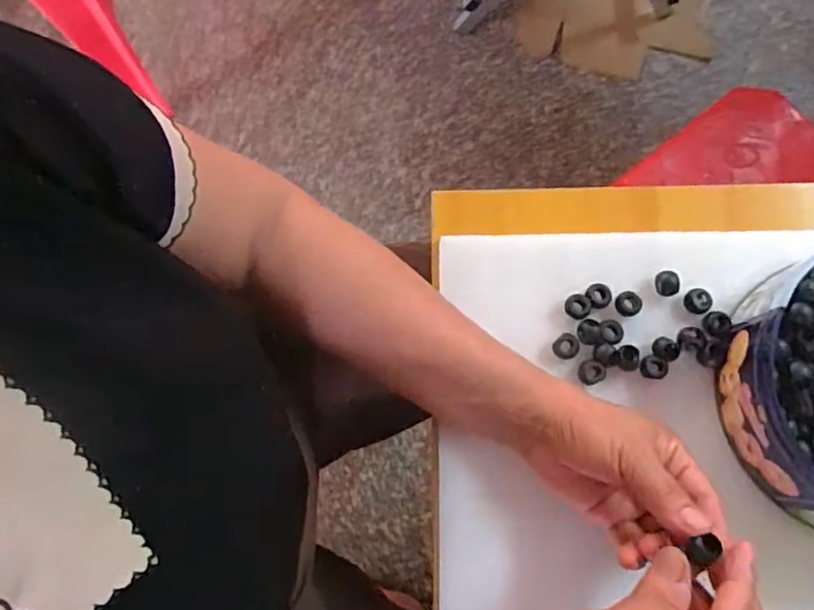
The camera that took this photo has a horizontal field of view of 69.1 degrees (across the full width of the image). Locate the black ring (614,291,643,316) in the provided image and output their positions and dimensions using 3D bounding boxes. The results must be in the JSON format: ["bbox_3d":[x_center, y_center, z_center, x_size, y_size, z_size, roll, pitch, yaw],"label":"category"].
[{"bbox_3d":[0.153,-0.001,0.409,0.017,0.008,0.018,-1,78,3],"label":"black ring"}]

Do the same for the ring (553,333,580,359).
[{"bbox_3d":[0.111,0.029,0.409,0.017,0.009,0.017,-1,78,3],"label":"ring"}]

